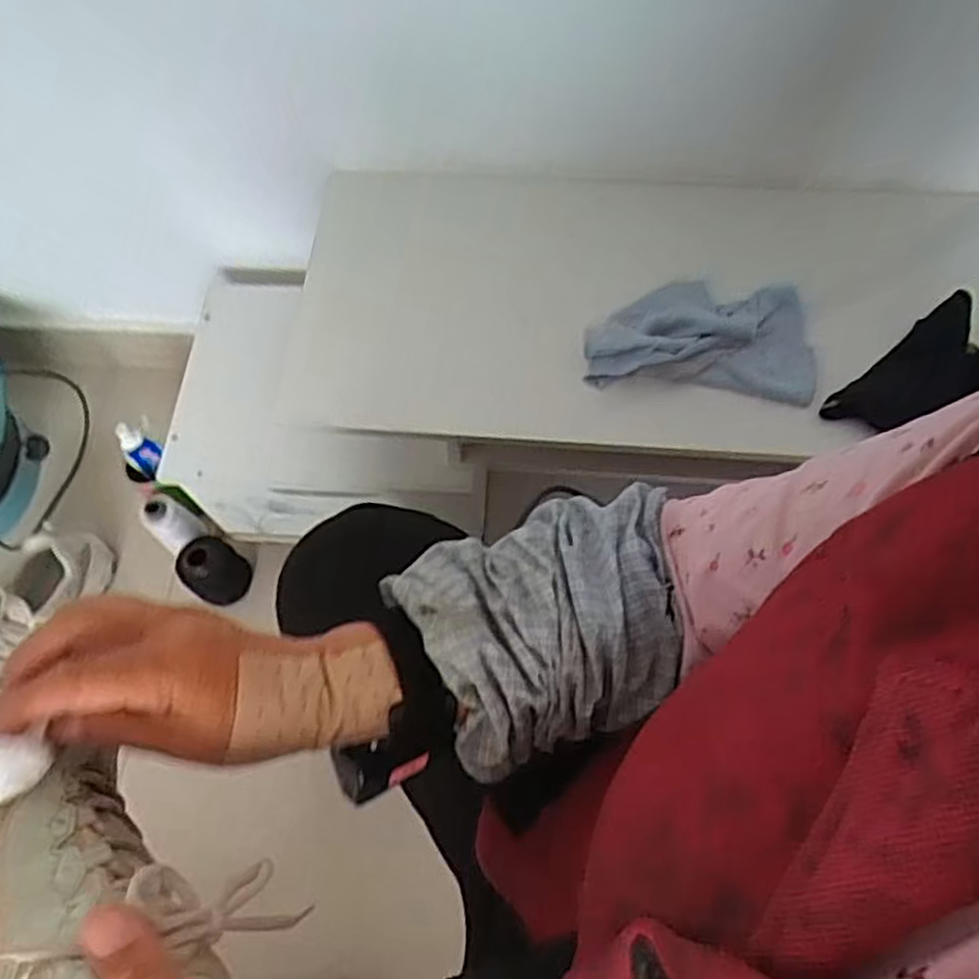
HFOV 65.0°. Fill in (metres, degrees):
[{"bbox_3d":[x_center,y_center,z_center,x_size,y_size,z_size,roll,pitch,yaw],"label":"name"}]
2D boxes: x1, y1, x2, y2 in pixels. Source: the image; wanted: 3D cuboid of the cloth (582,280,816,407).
[{"bbox_3d":[0.189,-0.143,0.684,0.192,0.027,0.119,6,66,6],"label":"cloth"}]

